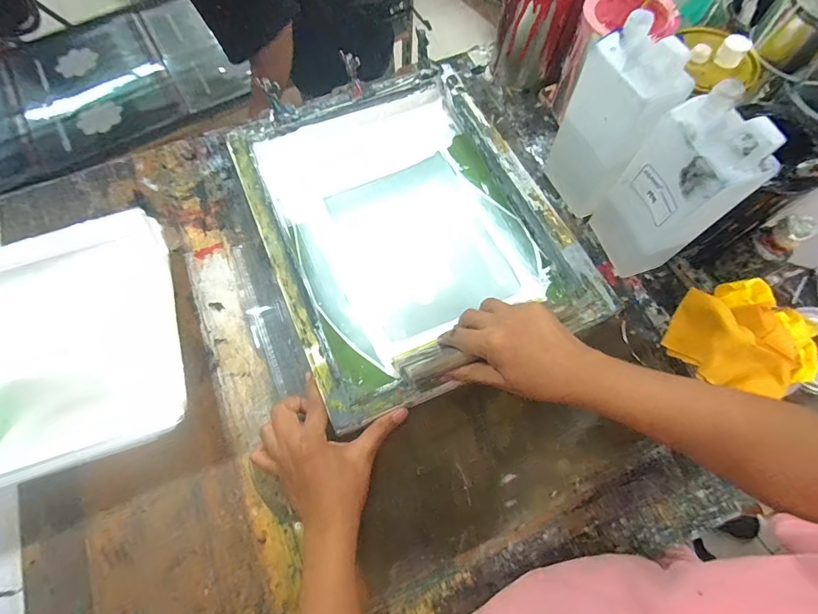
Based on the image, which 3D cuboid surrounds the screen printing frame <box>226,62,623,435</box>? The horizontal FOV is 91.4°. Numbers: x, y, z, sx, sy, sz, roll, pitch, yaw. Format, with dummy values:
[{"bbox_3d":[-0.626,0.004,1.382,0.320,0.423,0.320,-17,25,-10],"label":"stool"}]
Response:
[{"bbox_3d":[-0.009,-0.111,0.529,0.367,0.058,0.442,-23,69,-10],"label":"screen printing frame"}]

